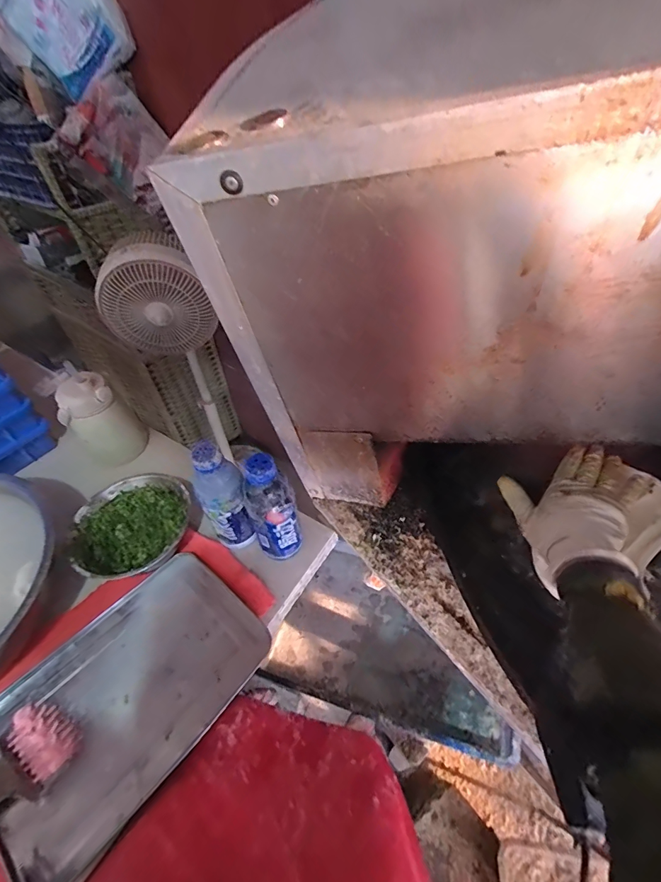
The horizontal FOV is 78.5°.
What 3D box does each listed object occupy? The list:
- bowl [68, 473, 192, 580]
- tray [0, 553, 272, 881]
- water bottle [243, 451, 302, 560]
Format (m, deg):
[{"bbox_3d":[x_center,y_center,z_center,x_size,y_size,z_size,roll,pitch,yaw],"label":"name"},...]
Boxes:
[{"bbox_3d":[-0.320,0.140,0.671,0.180,0.053,0.185,-2,48,2],"label":"bowl"},{"bbox_3d":[-0.268,0.330,0.539,0.231,0.020,0.341,32,57,29],"label":"tray"},{"bbox_3d":[-0.086,0.100,0.587,0.071,0.193,0.056,-18,49,-12],"label":"water bottle"}]

